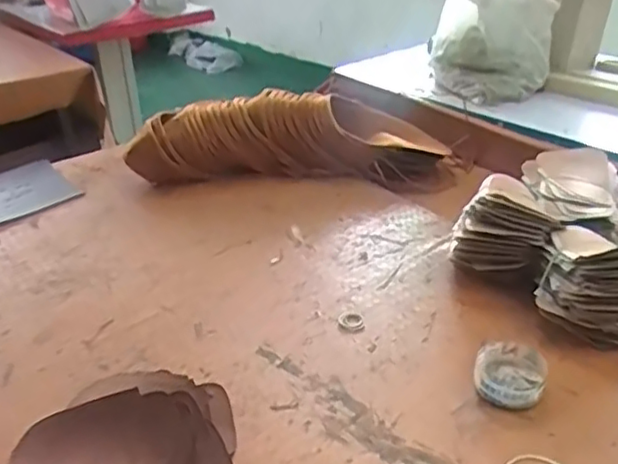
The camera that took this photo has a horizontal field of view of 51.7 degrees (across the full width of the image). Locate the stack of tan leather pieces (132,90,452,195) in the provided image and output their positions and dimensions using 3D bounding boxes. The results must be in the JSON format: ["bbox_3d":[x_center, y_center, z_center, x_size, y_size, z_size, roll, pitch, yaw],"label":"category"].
[{"bbox_3d":[-0.019,-0.158,1.037,0.508,0.109,0.149,0,30,2],"label":"stack of tan leather pieces"}]

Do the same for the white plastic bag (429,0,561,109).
[{"bbox_3d":[0.333,-0.369,1.165,0.205,0.214,0.213,3,30,7],"label":"white plastic bag"}]

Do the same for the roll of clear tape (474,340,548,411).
[{"bbox_3d":[0.191,0.136,0.606,0.062,0.028,0.076,12,33,21],"label":"roll of clear tape"}]

